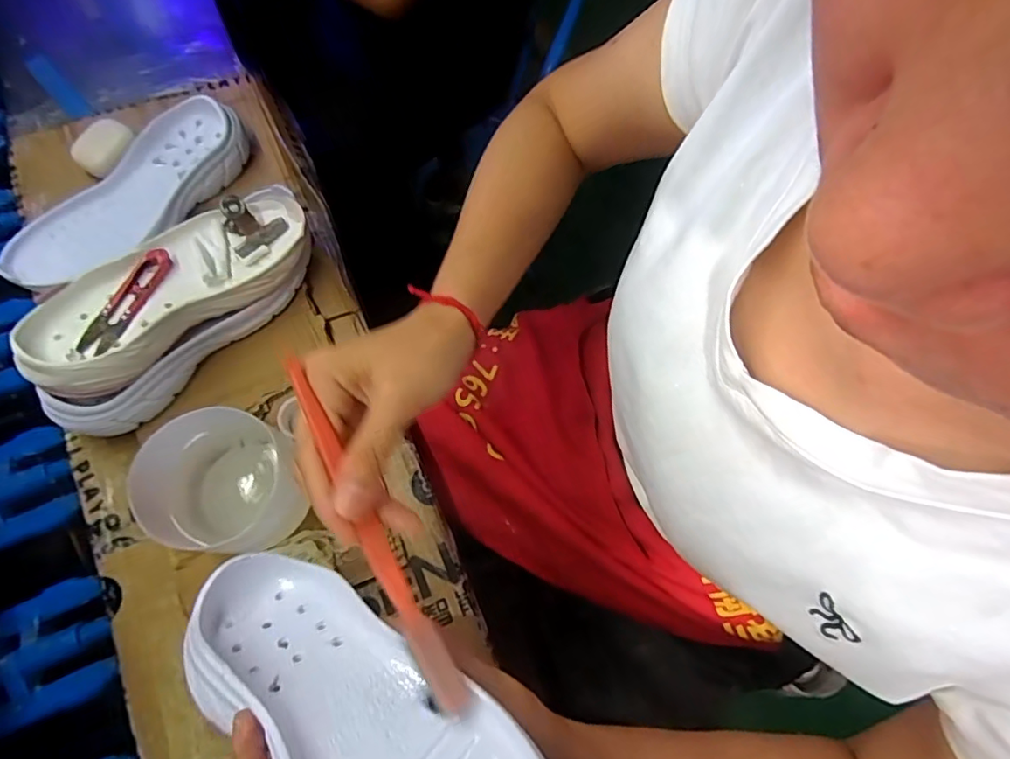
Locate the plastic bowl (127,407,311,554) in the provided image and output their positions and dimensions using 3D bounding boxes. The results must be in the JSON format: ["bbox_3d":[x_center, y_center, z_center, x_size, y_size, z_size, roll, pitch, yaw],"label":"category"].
[{"bbox_3d":[-0.196,0.075,0.388,0.087,0.081,0.087,1,70,-2],"label":"plastic bowl"}]

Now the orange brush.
[{"bbox_3d":[-0.061,0.068,0.248,0.013,0.010,0.174,-27,83,-11],"label":"orange brush"}]

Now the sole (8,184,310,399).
[{"bbox_3d":[-0.258,-0.079,0.432,0.087,0.038,0.230,37,61,11],"label":"sole"}]

